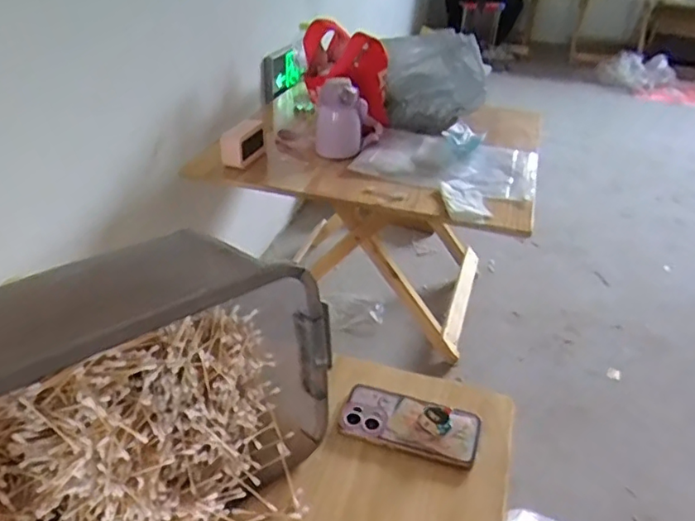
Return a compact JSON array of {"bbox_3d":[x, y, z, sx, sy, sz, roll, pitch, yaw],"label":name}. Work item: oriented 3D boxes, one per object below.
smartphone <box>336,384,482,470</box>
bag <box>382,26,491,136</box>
[{"bbox_3d":[0.073,0.193,0.703,0.165,0.014,0.081,11,38,18],"label":"smartphone"},{"bbox_3d":[0.242,-0.488,1.607,0.268,0.265,0.101,8,19,25],"label":"bag"}]

